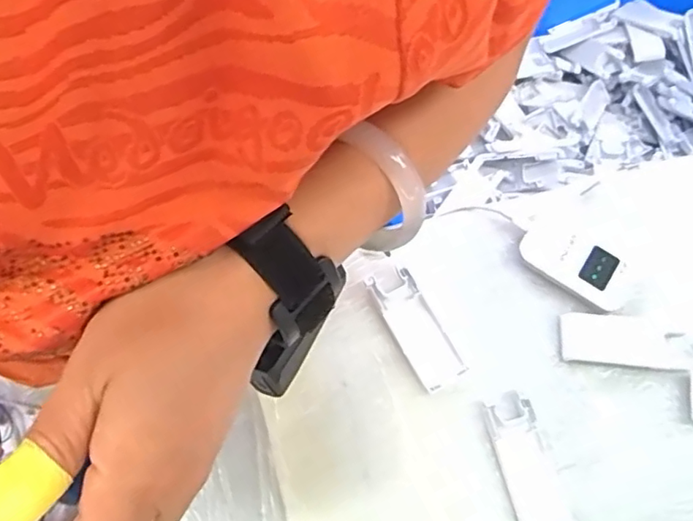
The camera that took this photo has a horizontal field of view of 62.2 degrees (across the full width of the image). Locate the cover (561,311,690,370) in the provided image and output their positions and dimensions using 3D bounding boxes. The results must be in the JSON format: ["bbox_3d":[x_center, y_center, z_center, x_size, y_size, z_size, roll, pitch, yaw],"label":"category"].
[{"bbox_3d":[0.231,0.067,0.480,0.104,0.007,0.042,5,70,-1],"label":"cover"}]

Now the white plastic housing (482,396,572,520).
[{"bbox_3d":[0.139,0.158,0.439,0.039,0.012,0.100,-12,71,-7],"label":"white plastic housing"}]

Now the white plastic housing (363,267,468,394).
[{"bbox_3d":[0.056,0.055,0.468,0.037,0.015,0.099,-28,74,-12],"label":"white plastic housing"}]

